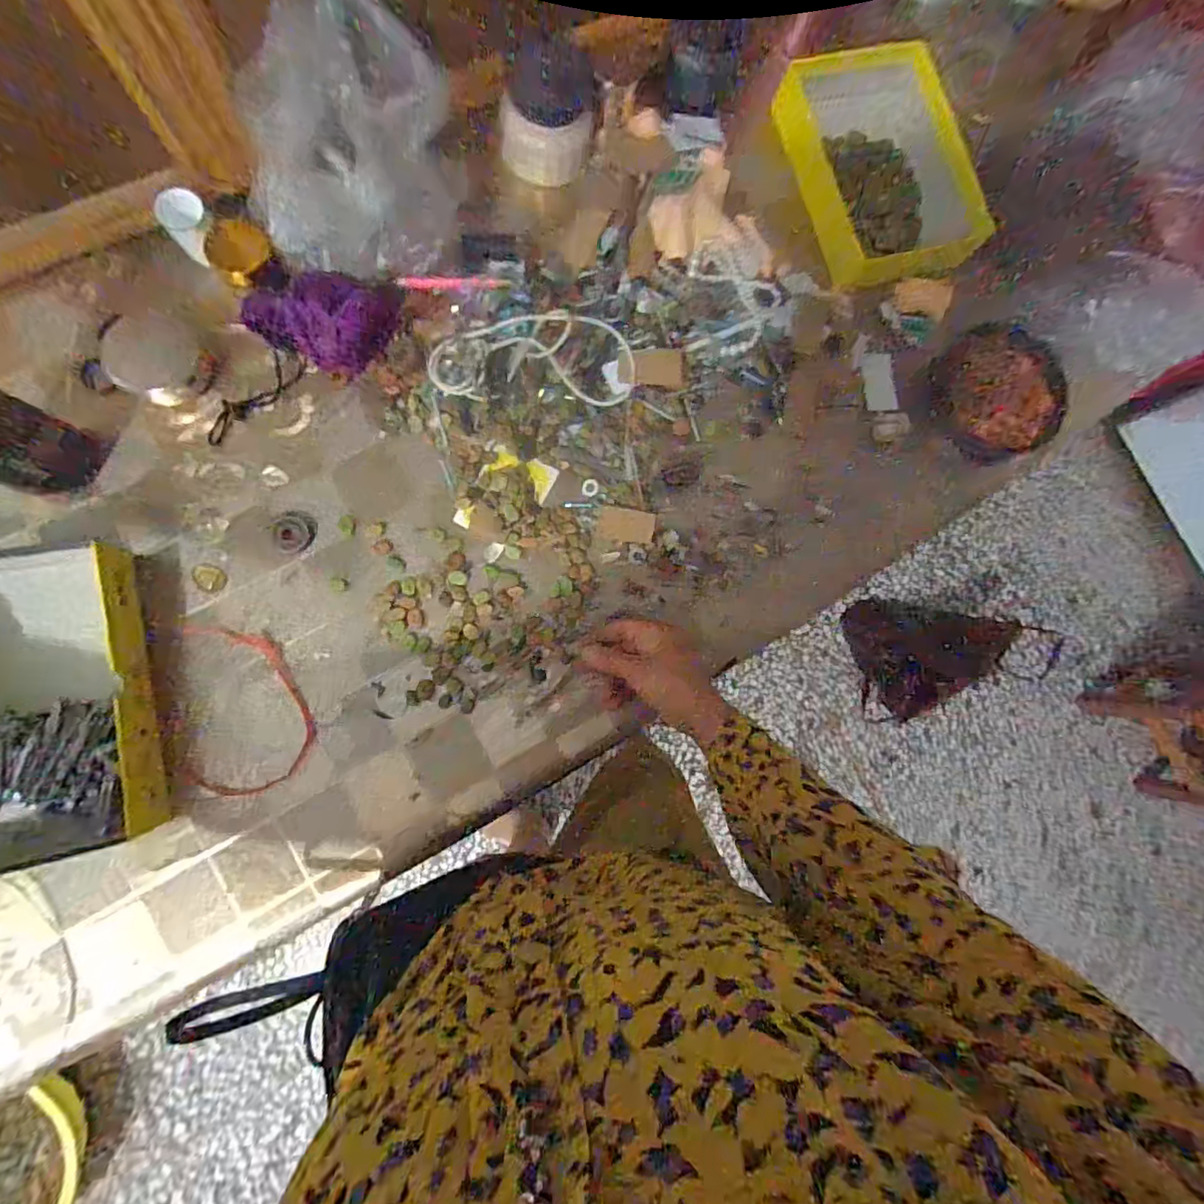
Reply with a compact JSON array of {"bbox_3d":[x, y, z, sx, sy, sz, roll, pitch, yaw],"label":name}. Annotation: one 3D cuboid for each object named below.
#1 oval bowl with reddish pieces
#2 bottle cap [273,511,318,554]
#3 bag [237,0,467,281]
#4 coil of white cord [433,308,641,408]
[{"bbox_3d":[0.410,-0.217,0.600,0.131,0.045,0.136,-30,95,5],"label":"oval bowl with reddish pieces"},{"bbox_3d":[-0.269,-0.061,0.497,0.033,0.004,0.037,24,82,-5],"label":"bottle cap"},{"bbox_3d":[-0.197,-0.345,0.444,0.162,0.146,0.110,-2,86,-9],"label":"bag"},{"bbox_3d":[-0.060,-0.218,0.510,0.181,0.035,0.080,-1,85,-8],"label":"coil of white cord"}]

